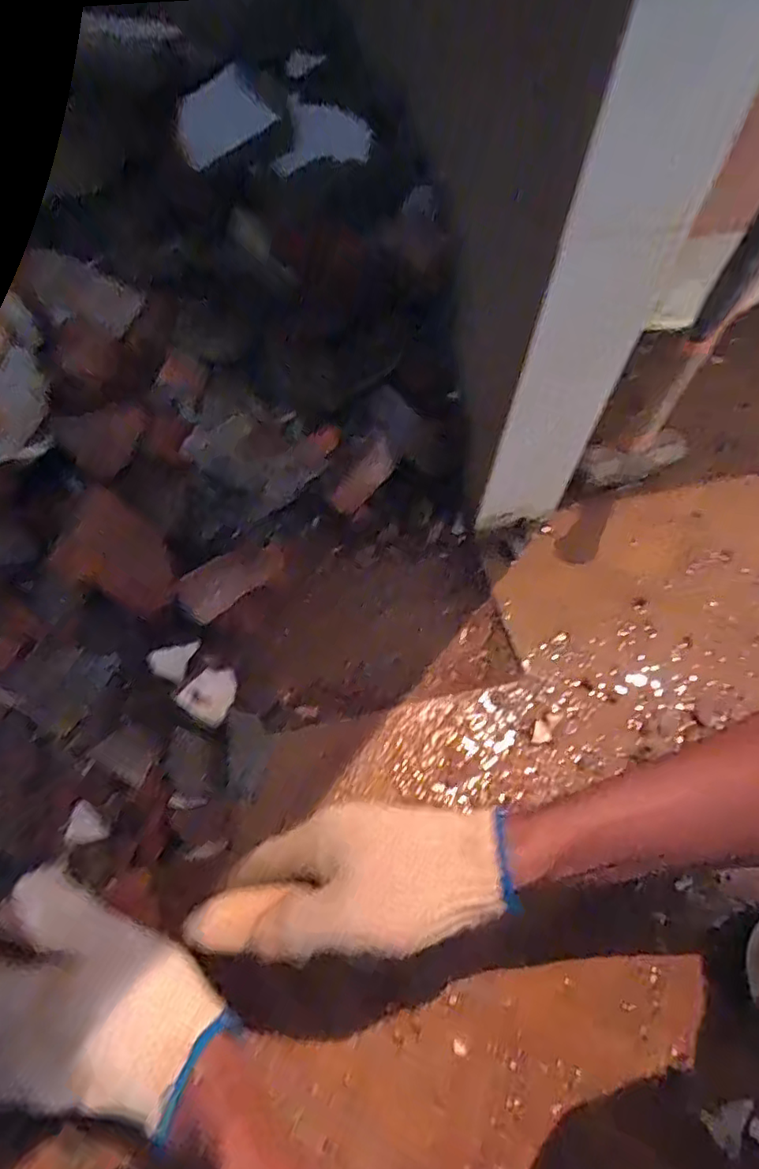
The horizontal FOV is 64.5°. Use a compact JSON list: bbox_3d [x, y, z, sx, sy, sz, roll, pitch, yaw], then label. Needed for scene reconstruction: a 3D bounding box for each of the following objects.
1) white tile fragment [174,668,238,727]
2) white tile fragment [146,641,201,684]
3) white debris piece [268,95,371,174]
[{"bbox_3d":[-0.138,0.089,0.498,0.039,0.005,0.053,42,37,-6],"label":"white tile fragment"},{"bbox_3d":[-0.177,0.061,0.514,0.033,0.004,0.039,29,61,-17],"label":"white tile fragment"},{"bbox_3d":[-0.043,-0.351,0.477,0.075,0.048,0.015,16,34,9],"label":"white debris piece"}]

